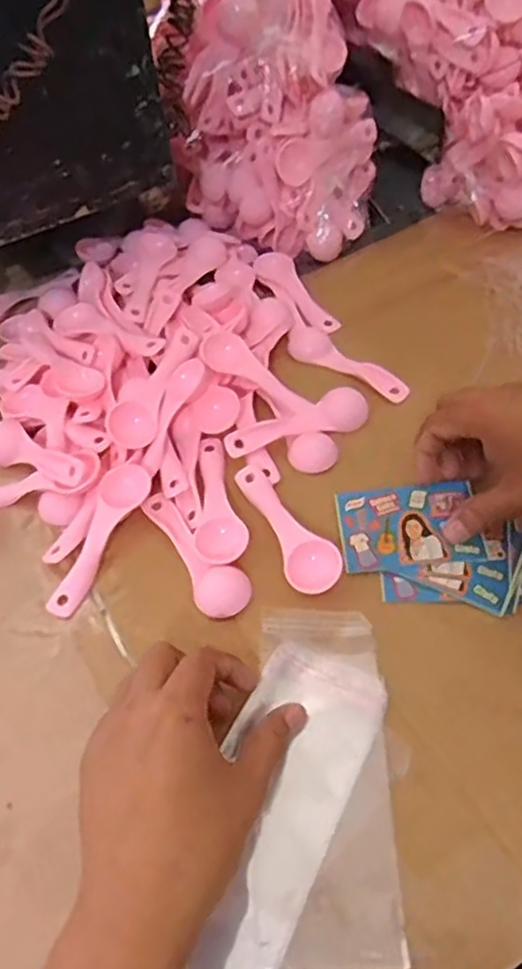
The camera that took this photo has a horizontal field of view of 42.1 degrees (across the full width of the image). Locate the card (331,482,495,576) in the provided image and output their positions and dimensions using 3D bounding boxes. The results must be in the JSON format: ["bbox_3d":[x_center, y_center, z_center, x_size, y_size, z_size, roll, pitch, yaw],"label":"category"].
[{"bbox_3d":[0.099,0.027,0.451,0.091,0.005,0.061,-6,55,1],"label":"card"}]

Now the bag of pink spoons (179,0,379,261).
[{"bbox_3d":[0.021,-0.320,0.596,0.158,0.185,0.138,-26,57,-13],"label":"bag of pink spoons"}]

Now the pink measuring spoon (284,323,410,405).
[{"bbox_3d":[0.064,-0.099,0.546,0.036,0.013,0.121,-34,59,-18],"label":"pink measuring spoon"}]

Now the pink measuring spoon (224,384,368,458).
[{"bbox_3d":[0.027,-0.045,0.503,0.110,0.010,0.036,-19,55,-8],"label":"pink measuring spoon"}]

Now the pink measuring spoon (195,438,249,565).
[{"bbox_3d":[-0.034,0.008,0.466,0.033,0.010,0.104,-14,55,-5],"label":"pink measuring spoon"}]

